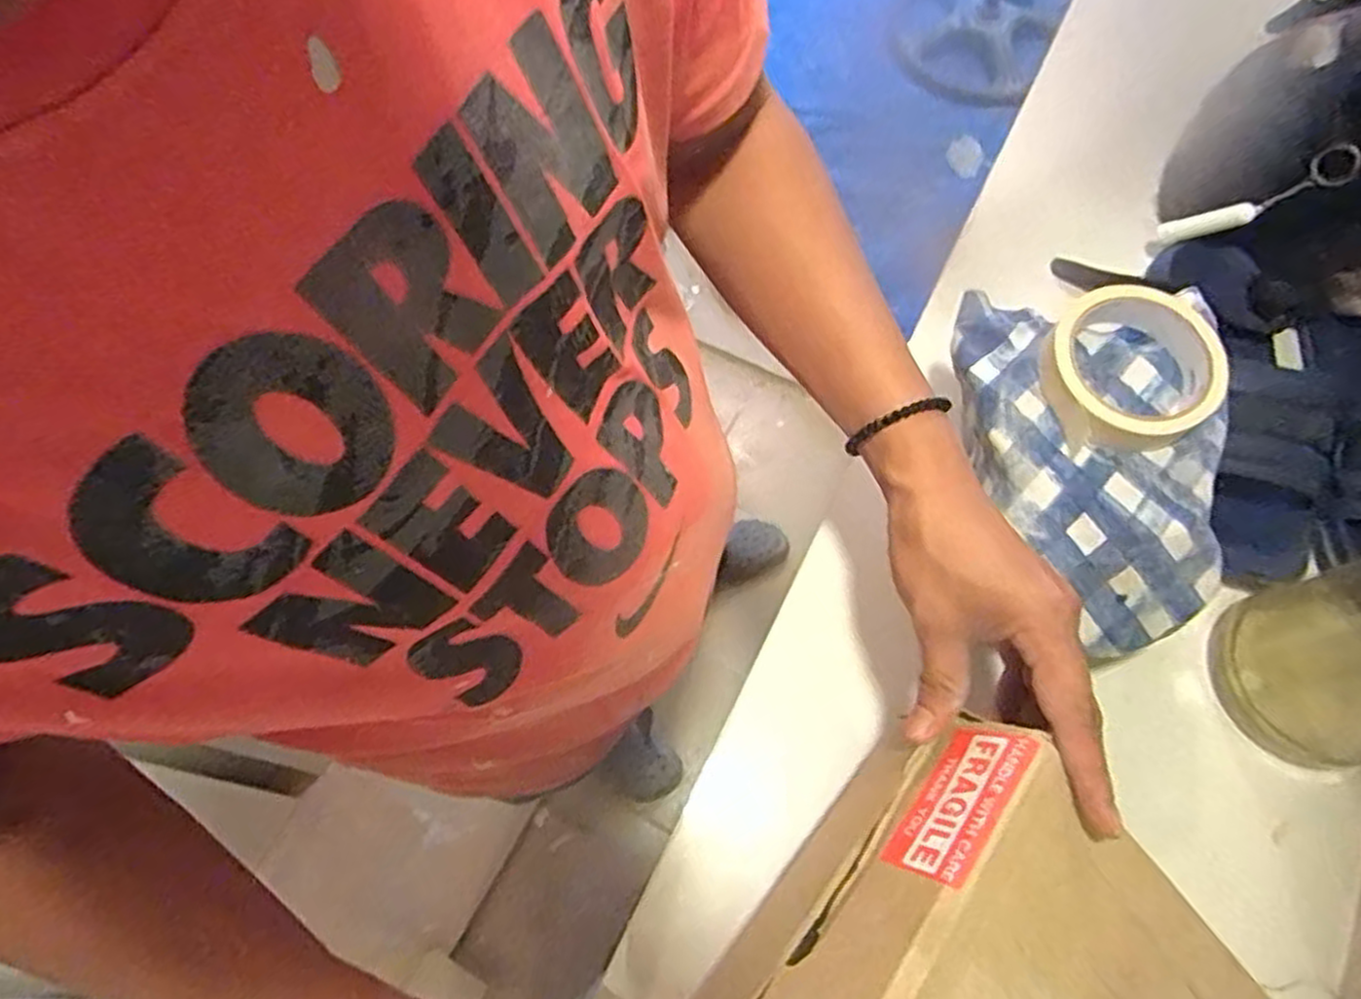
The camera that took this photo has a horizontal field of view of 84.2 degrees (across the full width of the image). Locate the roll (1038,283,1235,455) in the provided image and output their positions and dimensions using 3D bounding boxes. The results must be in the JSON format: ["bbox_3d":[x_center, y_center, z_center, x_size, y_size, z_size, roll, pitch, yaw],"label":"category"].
[{"bbox_3d":[0.266,-0.076,0.452,0.102,0.036,0.097,-34,71,-15],"label":"roll"}]

